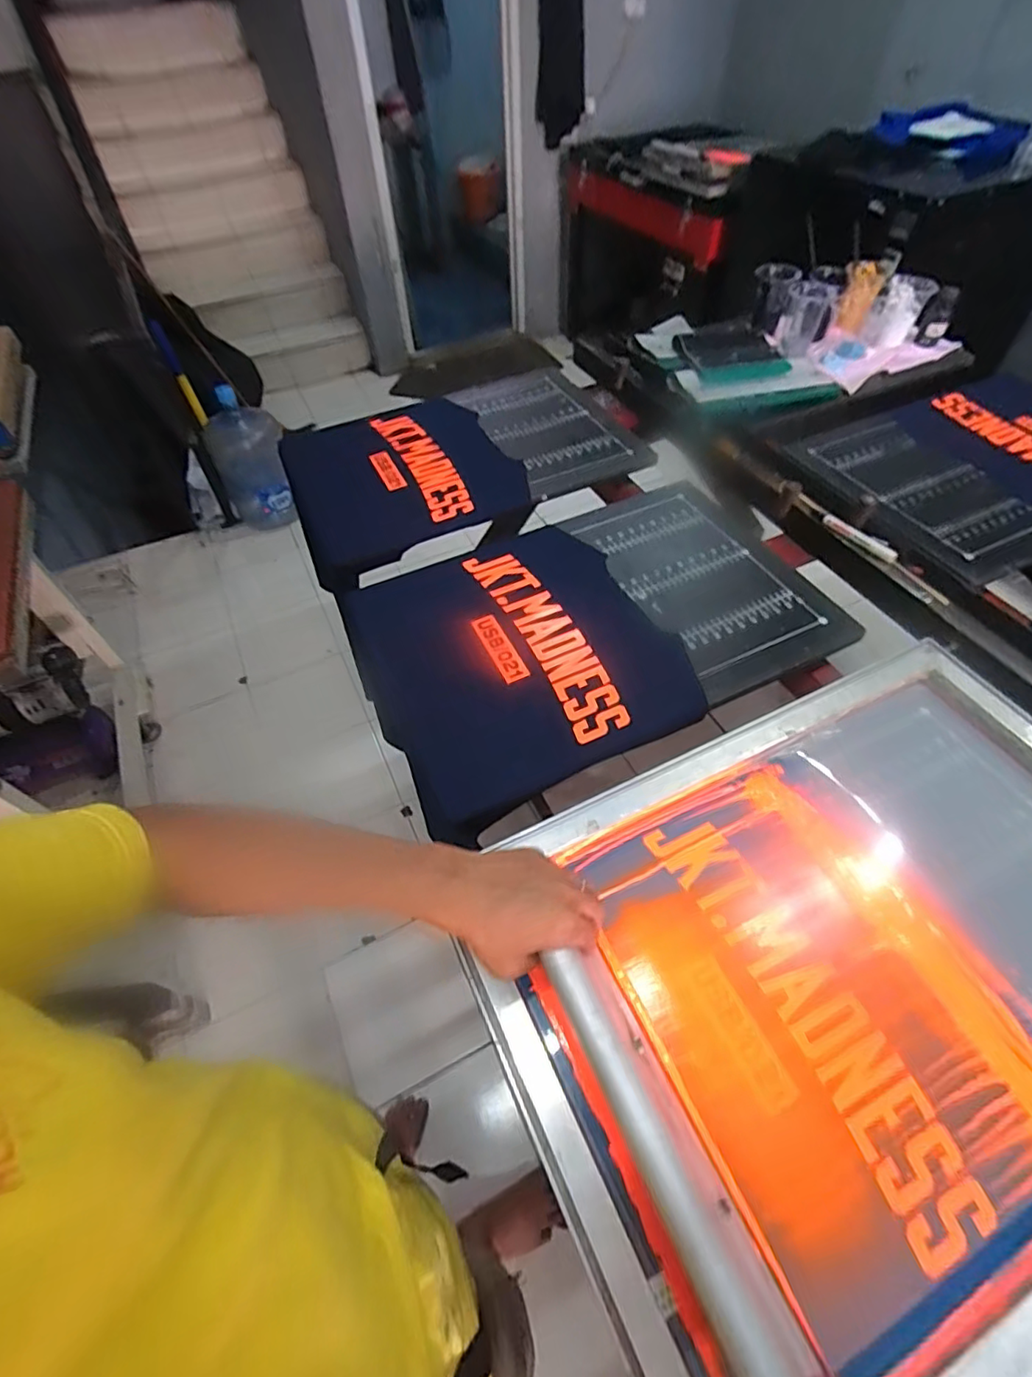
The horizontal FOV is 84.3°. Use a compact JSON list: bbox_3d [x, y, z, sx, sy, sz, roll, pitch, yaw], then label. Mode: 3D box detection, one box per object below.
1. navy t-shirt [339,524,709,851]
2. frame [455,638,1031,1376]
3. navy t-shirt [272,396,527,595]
[{"bbox_3d":[-0.007,-0.046,0.767,0.374,0.034,0.396,-25,57,-14],"label":"navy t-shirt"},{"bbox_3d":[0.308,0.233,0.502,0.640,0.040,0.455,-23,56,-12],"label":"frame"},{"bbox_3d":[-0.203,-0.385,1.030,0.385,0.065,0.415,-19,55,-9],"label":"navy t-shirt"}]

